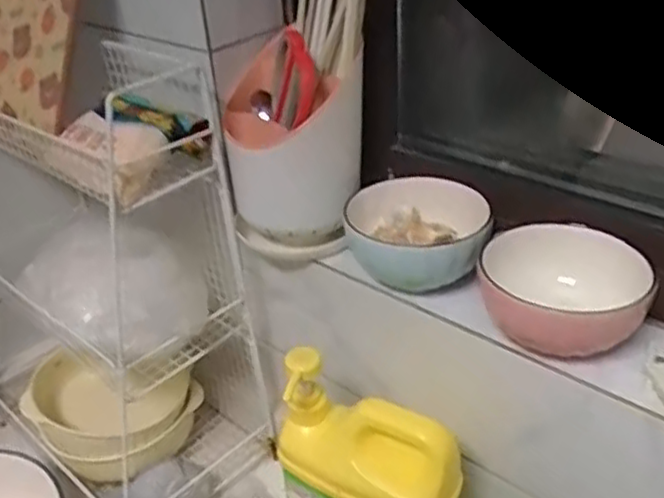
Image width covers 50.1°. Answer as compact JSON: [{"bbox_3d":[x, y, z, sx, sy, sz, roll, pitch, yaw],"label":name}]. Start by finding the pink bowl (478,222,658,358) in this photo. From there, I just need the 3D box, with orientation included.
[{"bbox_3d":[0.162,0.030,0.495,0.113,0.053,0.093,5,34,13],"label":"pink bowl"}]

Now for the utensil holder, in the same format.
[{"bbox_3d":[-0.030,-0.082,0.601,0.117,0.175,0.123,-5,33,-1],"label":"utensil holder"}]

